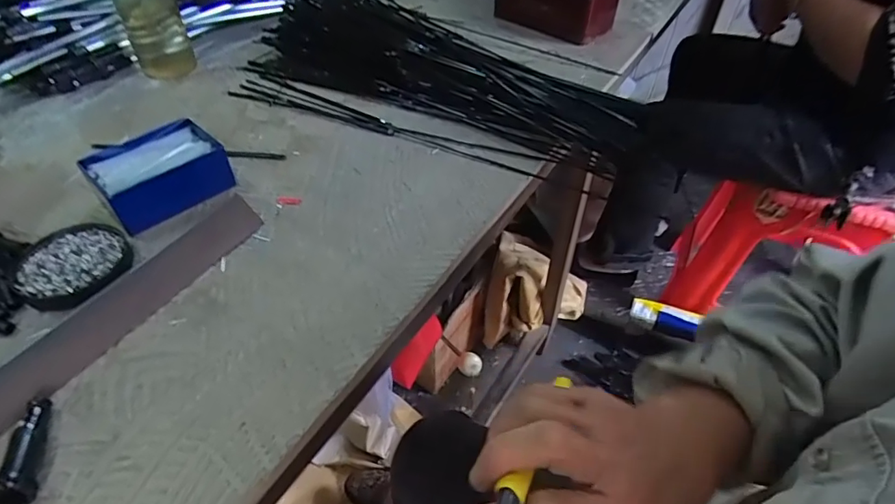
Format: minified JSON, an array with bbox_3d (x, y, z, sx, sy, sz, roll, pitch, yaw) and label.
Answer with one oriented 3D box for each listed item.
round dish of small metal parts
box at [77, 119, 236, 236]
[{"bbox_3d":[-0.312,0.009,0.431,0.082,0.019,0.084,-1,45,1],"label":"round dish of small metal parts"},{"bbox_3d":[-0.275,-0.075,0.496,0.109,0.047,0.085,-35,54,-28],"label":"box"}]

